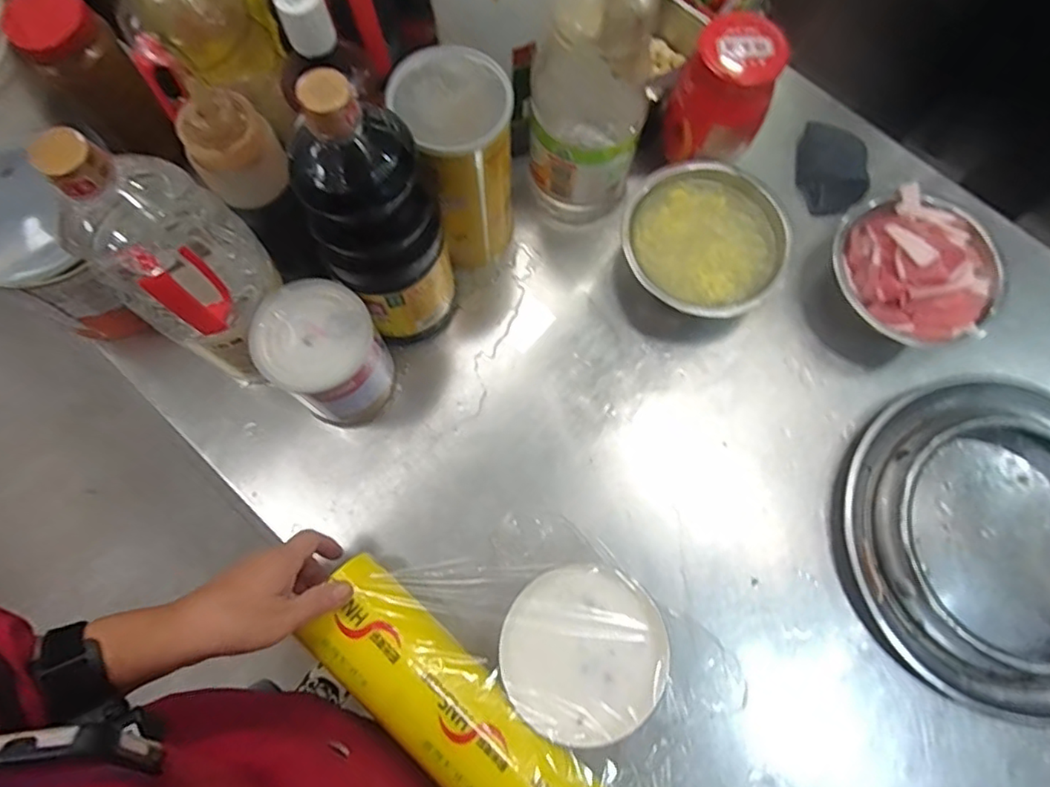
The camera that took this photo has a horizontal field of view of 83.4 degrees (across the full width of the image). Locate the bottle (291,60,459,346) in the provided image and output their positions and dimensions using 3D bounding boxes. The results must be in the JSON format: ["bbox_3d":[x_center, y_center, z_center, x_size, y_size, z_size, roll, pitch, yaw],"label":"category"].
[{"bbox_3d":[-0.121,-0.131,0.486,0.100,0.278,0.080,-30,77,-9],"label":"bottle"}]

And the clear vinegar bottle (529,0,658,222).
[{"bbox_3d":[0.058,-0.276,0.542,0.107,0.273,0.093,4,74,1],"label":"clear vinegar bottle"}]

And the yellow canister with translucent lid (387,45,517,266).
[{"bbox_3d":[-0.061,-0.215,0.564,0.088,0.208,0.101,-30,76,-8],"label":"yellow canister with translucent lid"}]

